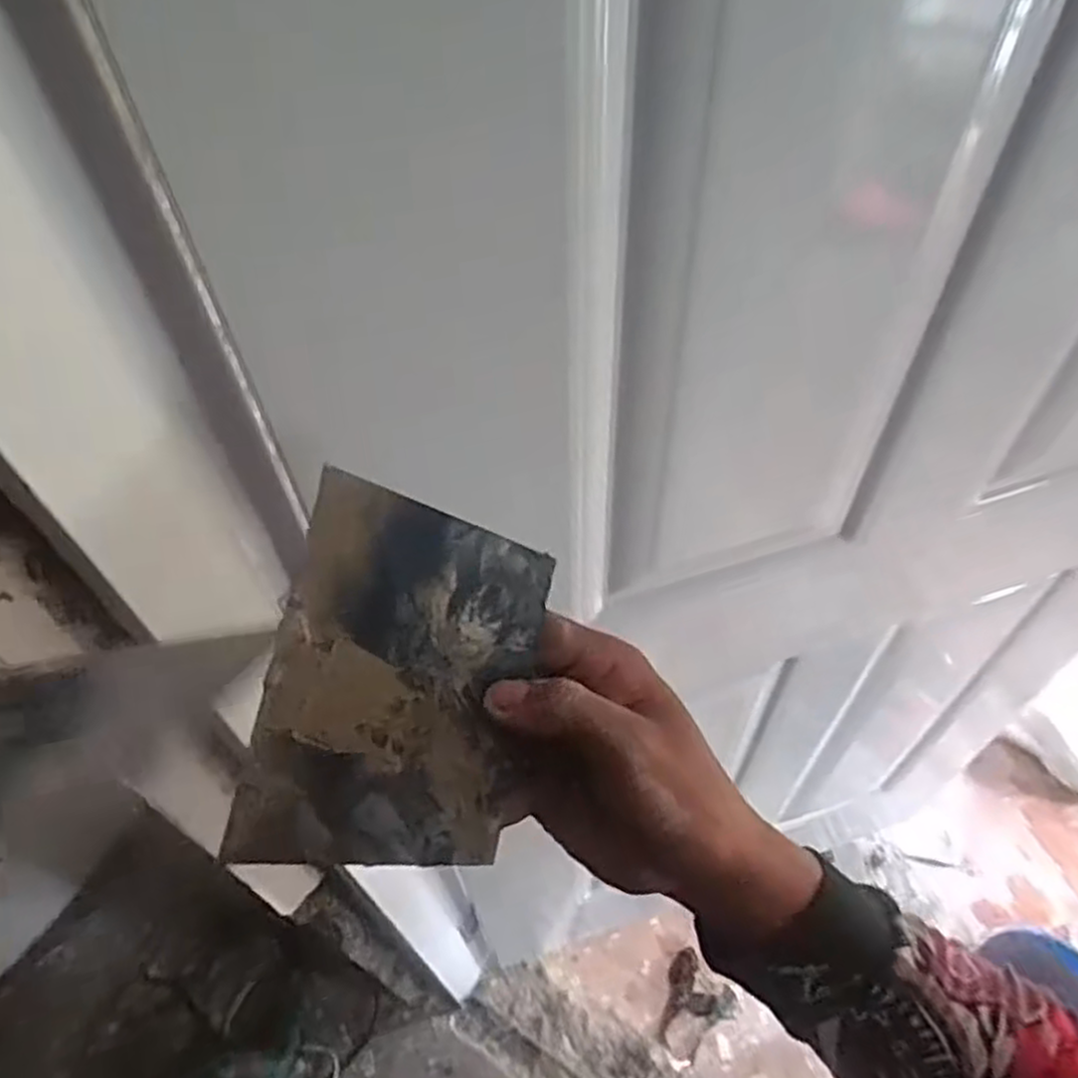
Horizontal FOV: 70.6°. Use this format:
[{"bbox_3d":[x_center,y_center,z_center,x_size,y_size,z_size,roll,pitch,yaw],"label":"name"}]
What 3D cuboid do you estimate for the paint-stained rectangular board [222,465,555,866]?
[{"bbox_3d":[-0.052,0.054,0.295,0.095,0.005,0.139,14,78,-14],"label":"paint-stained rectangular board"}]

